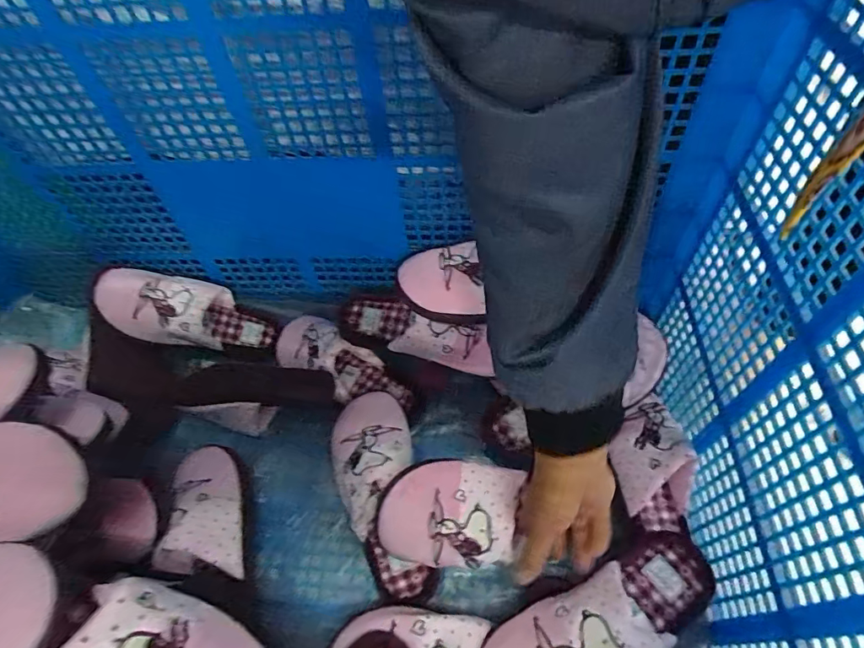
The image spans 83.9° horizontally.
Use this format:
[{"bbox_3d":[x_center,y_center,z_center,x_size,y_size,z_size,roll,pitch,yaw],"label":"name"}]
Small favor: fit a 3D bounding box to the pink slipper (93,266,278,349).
[{"bbox_3d":[-0.340,-0.013,0.679,0.234,0.079,0.089,18,45,-35],"label":"pink slipper"}]

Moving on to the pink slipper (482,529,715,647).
[{"bbox_3d":[0.164,0.269,0.429,0.239,0.079,0.099,-19,54,-25],"label":"pink slipper"}]

